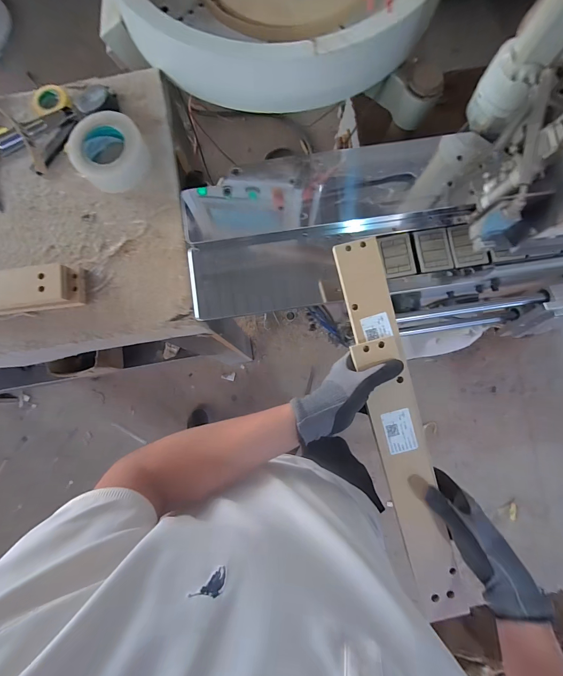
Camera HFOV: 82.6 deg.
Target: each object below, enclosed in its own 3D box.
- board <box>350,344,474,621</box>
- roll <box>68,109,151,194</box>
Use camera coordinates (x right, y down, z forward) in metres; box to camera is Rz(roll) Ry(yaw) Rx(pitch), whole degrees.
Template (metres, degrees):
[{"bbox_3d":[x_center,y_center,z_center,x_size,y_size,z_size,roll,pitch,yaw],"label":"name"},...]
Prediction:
[{"bbox_3d":[0.183,0.198,0.456,0.067,0.021,0.399,-15,90,-2],"label":"board"},{"bbox_3d":[-0.306,-0.333,0.573,0.123,0.049,0.132,0,83,0],"label":"roll"}]

